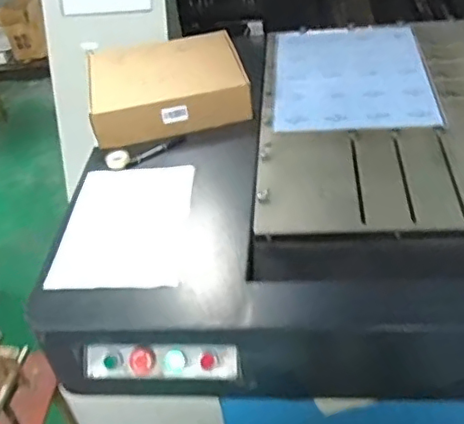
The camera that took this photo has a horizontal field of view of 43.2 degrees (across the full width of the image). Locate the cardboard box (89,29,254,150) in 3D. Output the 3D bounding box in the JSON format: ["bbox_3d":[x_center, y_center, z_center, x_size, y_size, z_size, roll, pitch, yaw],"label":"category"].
[{"bbox_3d":[-0.147,-0.271,1.252,0.335,0.094,0.265,-13,41,-6],"label":"cardboard box"}]

